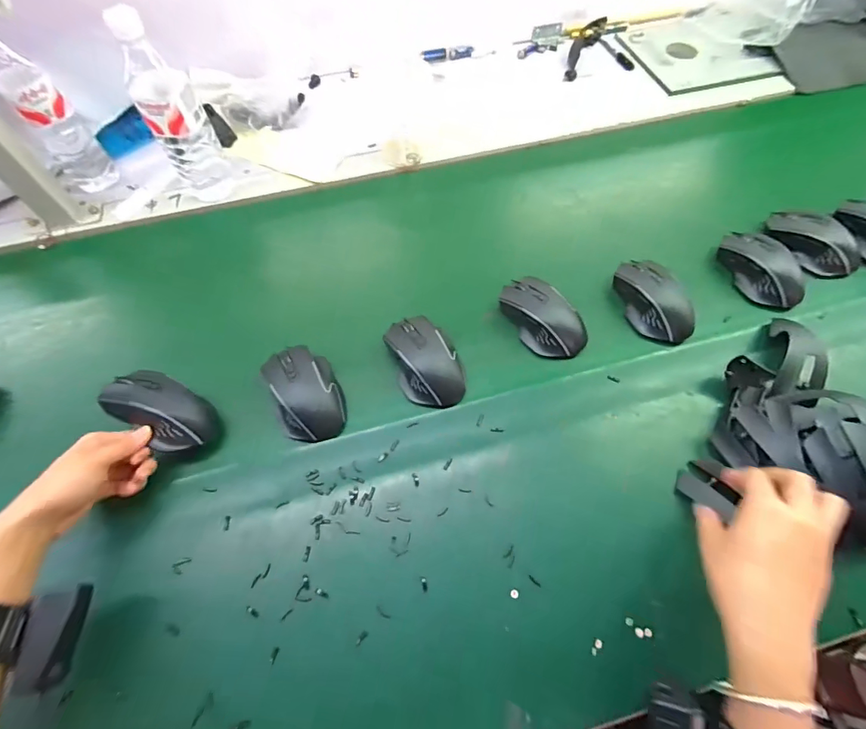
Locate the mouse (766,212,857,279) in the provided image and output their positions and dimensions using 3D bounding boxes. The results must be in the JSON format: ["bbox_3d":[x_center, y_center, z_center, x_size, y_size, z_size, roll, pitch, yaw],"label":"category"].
[{"bbox_3d":[0.492,-0.156,0.576,0.119,0.041,0.062,40,70,20],"label":"mouse"}]

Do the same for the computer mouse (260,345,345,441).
[{"bbox_3d":[-0.140,0.027,0.484,0.069,0.034,0.109,-21,64,-9],"label":"computer mouse"}]

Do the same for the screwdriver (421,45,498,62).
[{"bbox_3d":[0.046,-0.583,0.828,0.138,0.015,0.025,-9,62,-3],"label":"screwdriver"}]

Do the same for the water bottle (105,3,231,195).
[{"bbox_3d":[-0.328,-0.314,0.569,0.070,0.222,0.058,-33,66,-15],"label":"water bottle"}]

